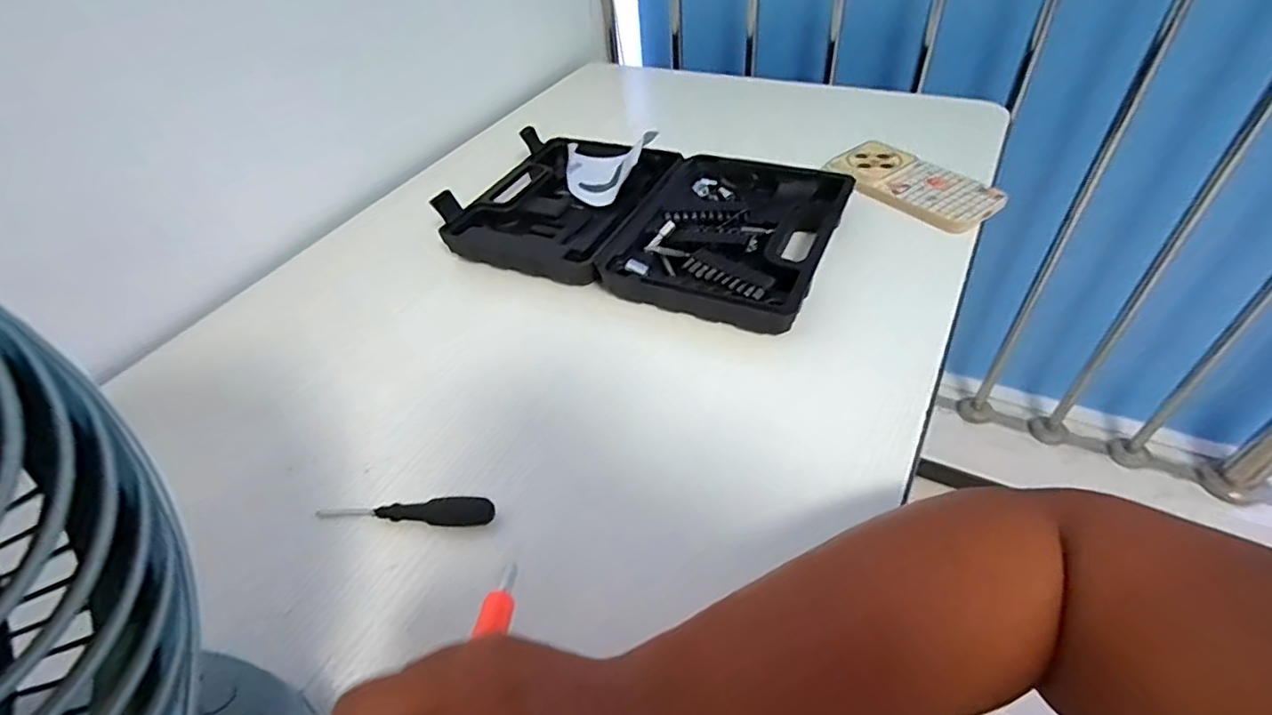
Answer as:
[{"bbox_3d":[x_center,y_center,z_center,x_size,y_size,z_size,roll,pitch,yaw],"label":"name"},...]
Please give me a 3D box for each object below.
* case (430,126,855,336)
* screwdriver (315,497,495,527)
[{"bbox_3d":[0.004,-0.139,0.541,0.348,0.043,0.224,16,50,22],"label":"case"},{"bbox_3d":[-0.143,0.095,0.359,0.113,0.011,0.016,1,46,8],"label":"screwdriver"}]

